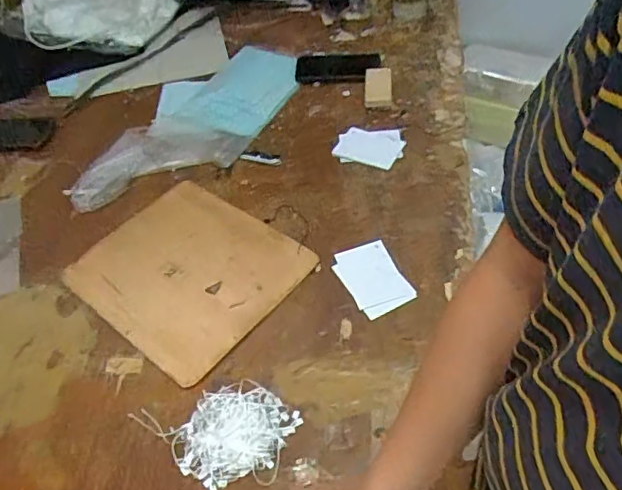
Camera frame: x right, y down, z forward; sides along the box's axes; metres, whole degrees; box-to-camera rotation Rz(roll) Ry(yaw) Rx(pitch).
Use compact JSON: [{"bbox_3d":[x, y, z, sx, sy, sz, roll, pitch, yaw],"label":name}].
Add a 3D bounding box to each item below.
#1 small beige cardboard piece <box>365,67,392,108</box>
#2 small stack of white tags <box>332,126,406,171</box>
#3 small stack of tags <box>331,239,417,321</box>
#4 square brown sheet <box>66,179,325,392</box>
[{"bbox_3d":[0.118,-0.278,1.006,0.046,0.016,0.103,0,50,6],"label":"small beige cardboard piece"},{"bbox_3d":[0.096,-0.163,0.930,0.107,0.009,0.088,9,52,13],"label":"small stack of white tags"},{"bbox_3d":[0.082,0.043,0.760,0.074,0.007,0.110,-23,52,-13],"label":"small stack of tags"},{"bbox_3d":[-0.171,0.027,0.800,0.281,0.007,0.249,32,60,28],"label":"square brown sheet"}]

